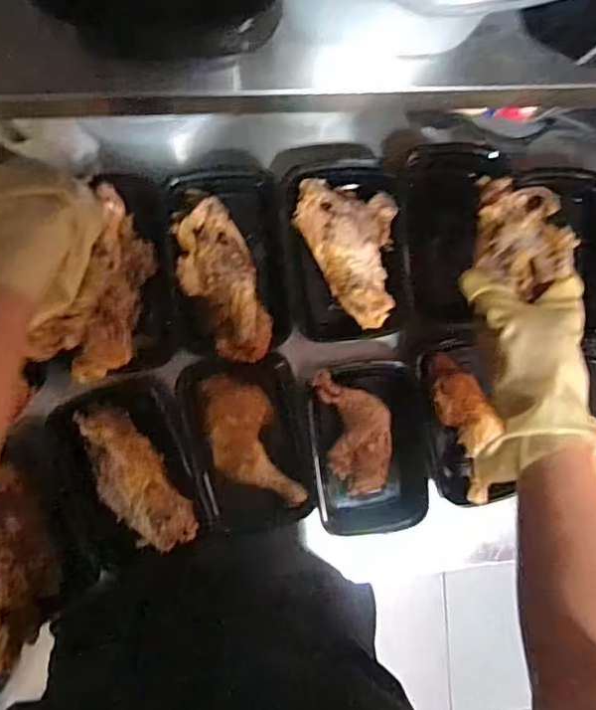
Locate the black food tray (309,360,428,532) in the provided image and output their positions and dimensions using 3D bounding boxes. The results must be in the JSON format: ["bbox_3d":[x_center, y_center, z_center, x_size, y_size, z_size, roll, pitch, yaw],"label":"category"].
[{"bbox_3d":[0.088,0.116,0.720,0.141,0.055,0.210,-7,94,-7],"label":"black food tray"}]

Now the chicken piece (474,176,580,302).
[{"bbox_3d":[0.229,-0.122,0.592,0.100,0.045,0.116,8,93,30],"label":"chicken piece"}]

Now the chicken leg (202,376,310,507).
[{"bbox_3d":[-0.059,0.105,0.693,0.080,0.033,0.169,-22,95,-5],"label":"chicken leg"}]

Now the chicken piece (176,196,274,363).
[{"bbox_3d":[-0.084,-0.081,0.649,0.084,0.047,0.190,-20,83,-6],"label":"chicken piece"}]

